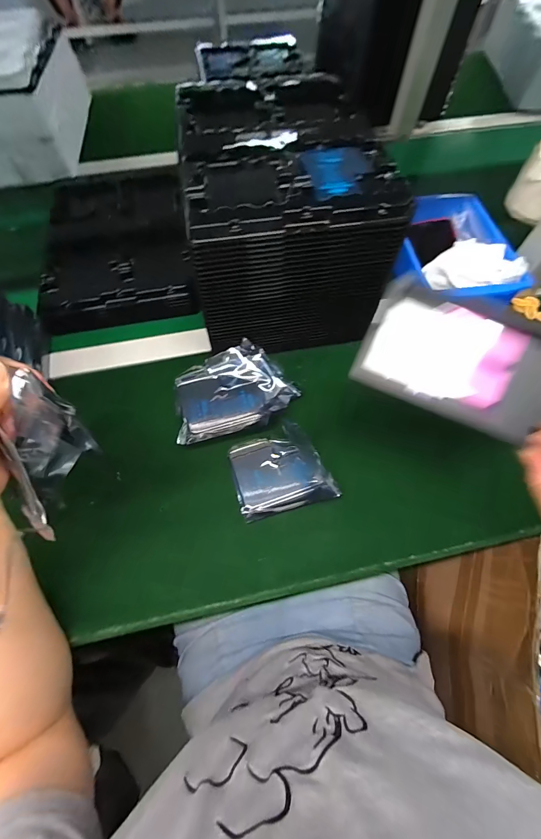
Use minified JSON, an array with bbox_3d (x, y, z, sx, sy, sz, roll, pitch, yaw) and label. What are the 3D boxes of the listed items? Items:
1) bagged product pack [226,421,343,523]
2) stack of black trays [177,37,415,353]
[{"bbox_3d":[0.010,0.055,0.361,0.102,0.012,0.090,-15,66,-7],"label":"bagged product pack"},{"bbox_3d":[0.011,-0.256,0.404,0.209,0.157,0.273,-8,66,-4],"label":"stack of black trays"}]

